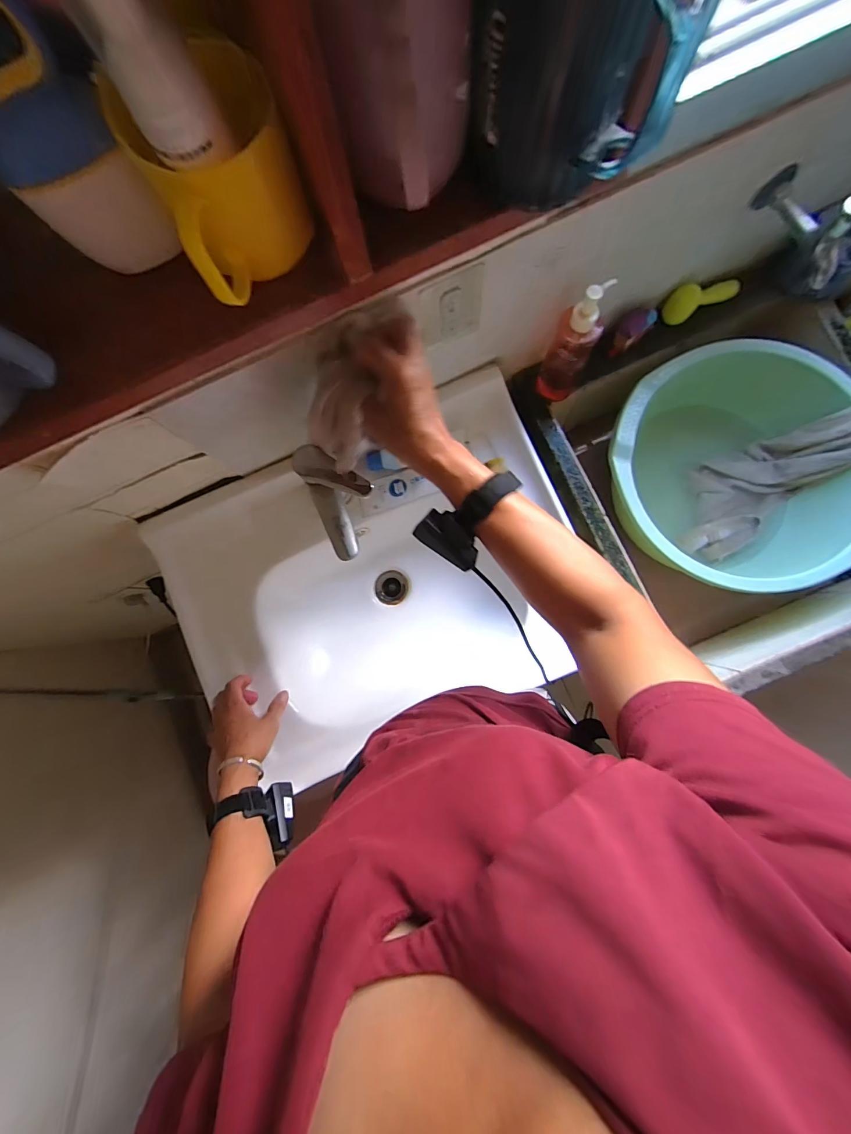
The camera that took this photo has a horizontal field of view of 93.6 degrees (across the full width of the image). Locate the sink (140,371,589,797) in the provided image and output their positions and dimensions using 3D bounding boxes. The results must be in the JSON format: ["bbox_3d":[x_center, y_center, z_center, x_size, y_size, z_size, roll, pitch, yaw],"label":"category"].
[{"bbox_3d":[-0.063,0.026,0.648,0.579,0.171,0.439,-23,84,1],"label":"sink"}]

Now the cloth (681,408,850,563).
[{"bbox_3d":[0.674,-0.154,0.682,0.384,0.141,0.185,-22,82,44],"label":"cloth"}]

